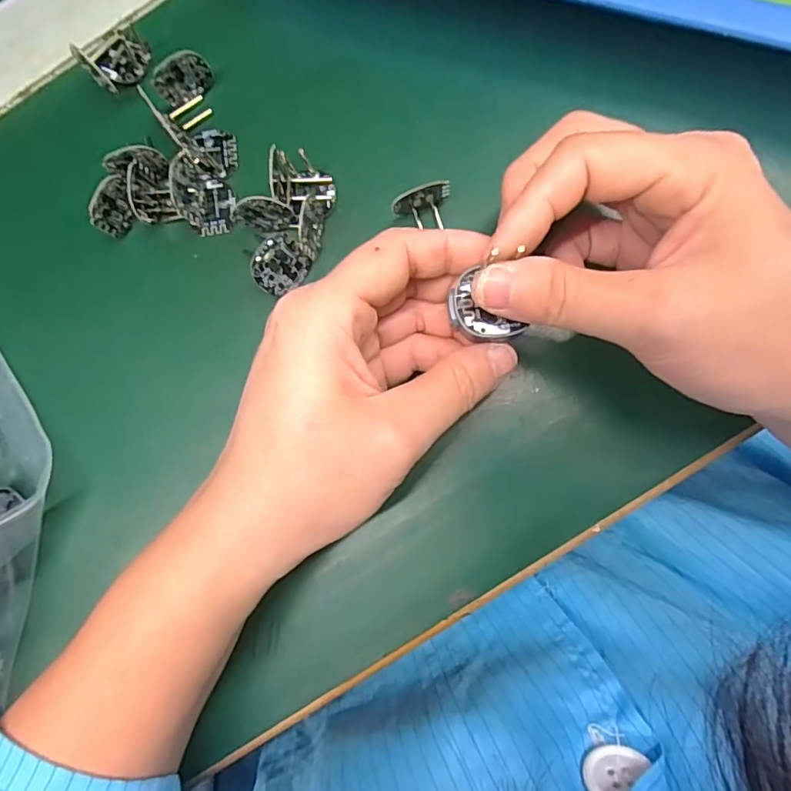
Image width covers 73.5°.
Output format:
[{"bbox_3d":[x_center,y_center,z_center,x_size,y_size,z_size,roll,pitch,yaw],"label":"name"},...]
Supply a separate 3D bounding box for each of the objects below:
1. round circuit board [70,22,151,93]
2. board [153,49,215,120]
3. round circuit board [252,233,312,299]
[{"bbox_3d":[-0.122,-0.148,0.228,0.026,0.023,0.015,-41,83,1],"label":"round circuit board"},{"bbox_3d":[-0.090,-0.133,0.225,0.008,0.021,0.025,42,91,7],"label":"board"},{"bbox_3d":[-0.047,-0.053,0.217,0.022,0.022,0.004,-49,39,-9],"label":"round circuit board"}]

